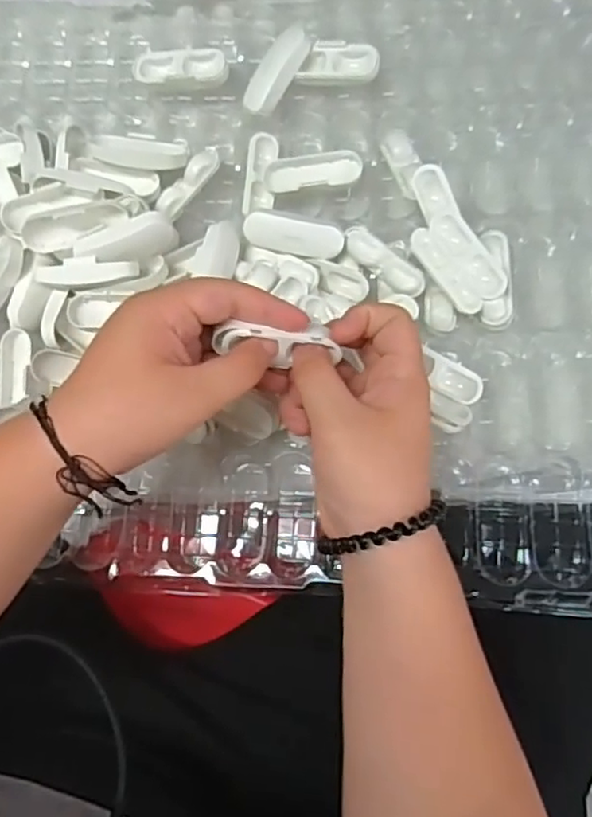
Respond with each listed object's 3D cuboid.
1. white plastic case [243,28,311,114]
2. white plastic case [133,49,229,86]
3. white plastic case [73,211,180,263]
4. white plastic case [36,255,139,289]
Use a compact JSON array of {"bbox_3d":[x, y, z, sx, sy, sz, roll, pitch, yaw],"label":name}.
[{"bbox_3d":[-0.014,-0.230,0.434,0.024,0.010,0.059,39,106,8],"label":"white plastic case"},{"bbox_3d":[-0.080,-0.238,0.443,0.064,0.007,0.025,2,83,5],"label":"white plastic case"},{"bbox_3d":[-0.106,-0.106,0.404,0.064,0.019,0.024,-15,81,-11],"label":"white plastic case"},{"bbox_3d":[-0.133,-0.086,0.403,0.063,0.017,0.014,-6,82,4],"label":"white plastic case"}]

